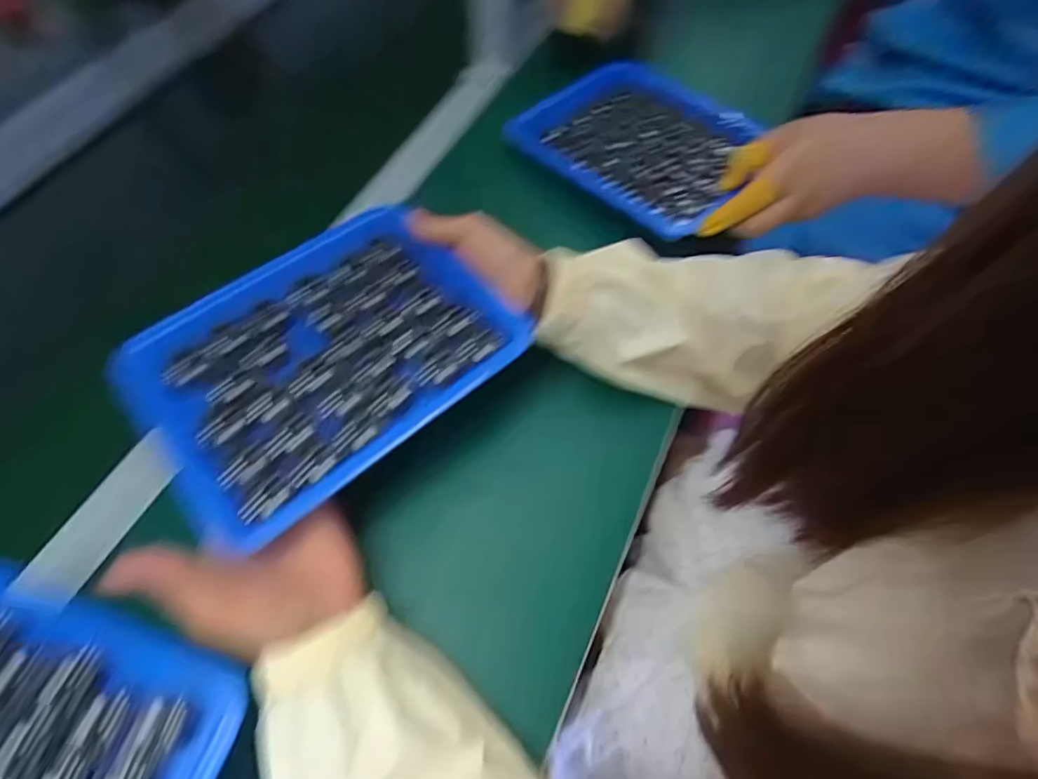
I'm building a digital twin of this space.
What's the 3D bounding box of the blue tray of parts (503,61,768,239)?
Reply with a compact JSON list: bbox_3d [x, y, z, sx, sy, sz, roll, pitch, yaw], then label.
[{"bbox_3d":[0.123,-0.248,0.515,0.209,0.027,0.187,39,69,17],"label":"blue tray of parts"}]

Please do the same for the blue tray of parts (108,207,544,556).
[{"bbox_3d":[-0.127,-0.023,0.344,0.218,0.022,0.166,-39,70,-18],"label":"blue tray of parts"}]

